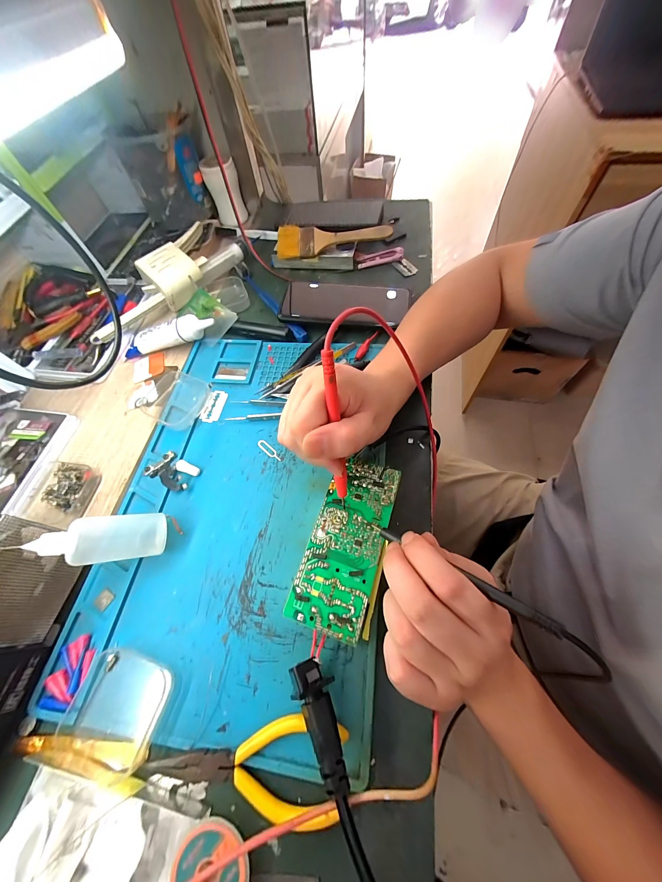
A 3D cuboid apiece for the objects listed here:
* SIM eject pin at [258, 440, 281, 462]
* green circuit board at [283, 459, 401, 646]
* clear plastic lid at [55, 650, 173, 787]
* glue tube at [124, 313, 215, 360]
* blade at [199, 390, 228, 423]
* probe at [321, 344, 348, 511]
[{"bbox_3d":[-0.063,0.009,0.301,0.034,0.004,0.009,38,70,20],"label":"SIM eject pin"},{"bbox_3d":[0.014,0.082,0.243,0.060,0.028,0.129,13,63,10],"label":"green circuit board"},{"bbox_3d":[-0.153,0.188,0.207,0.067,0.010,0.062,10,63,8],"label":"clear plastic lid"},{"bbox_3d":[-0.210,-0.136,0.377,0.127,0.023,0.027,-13,61,12],"label":"glue tube"},{"bbox_3d":[-0.132,-0.040,0.335,0.022,0.004,0.042,10,63,8],"label":"blade"},{"bbox_3d":[0.004,-0.002,0.202,0.009,0.121,0.006,-8,33,-1],"label":"probe"}]

